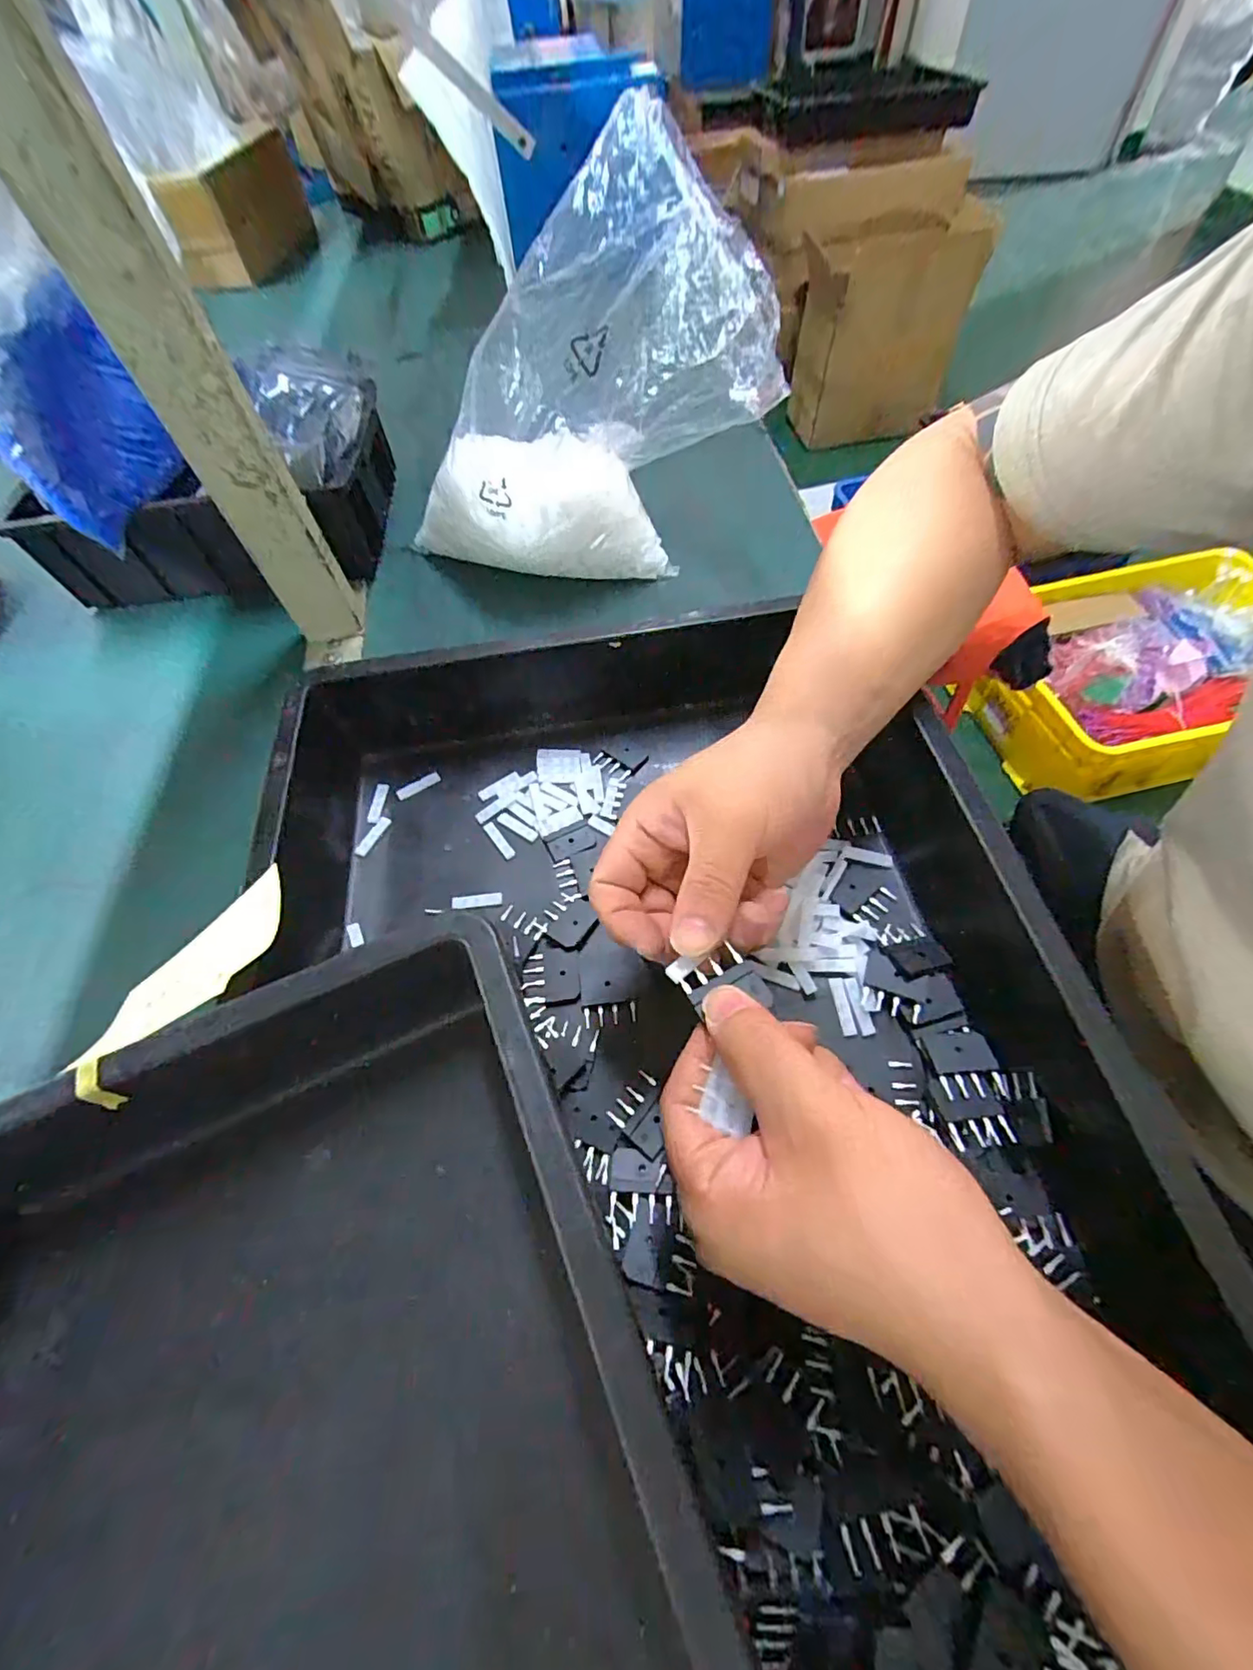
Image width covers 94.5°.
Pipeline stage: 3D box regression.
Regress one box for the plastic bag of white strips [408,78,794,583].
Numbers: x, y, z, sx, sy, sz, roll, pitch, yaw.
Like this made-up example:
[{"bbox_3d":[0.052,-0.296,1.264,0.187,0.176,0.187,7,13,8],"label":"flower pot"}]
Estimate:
[{"bbox_3d":[-0.035,-0.322,0.433,0.284,0.236,0.122,-8,59,-1],"label":"plastic bag of white strips"}]

